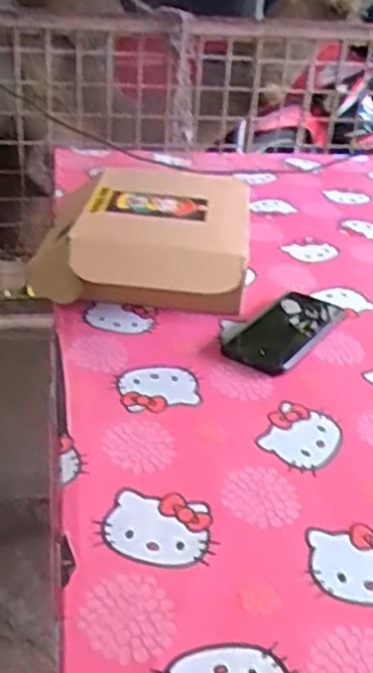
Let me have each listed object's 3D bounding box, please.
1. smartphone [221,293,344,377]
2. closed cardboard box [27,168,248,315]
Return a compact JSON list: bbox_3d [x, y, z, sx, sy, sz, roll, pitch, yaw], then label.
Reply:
[{"bbox_3d":[0.116,-0.013,0.795,0.082,0.017,0.183,24,36,29],"label":"smartphone"},{"bbox_3d":[-0.046,-0.125,0.898,0.234,0.089,0.240,4,31,0],"label":"closed cardboard box"}]

